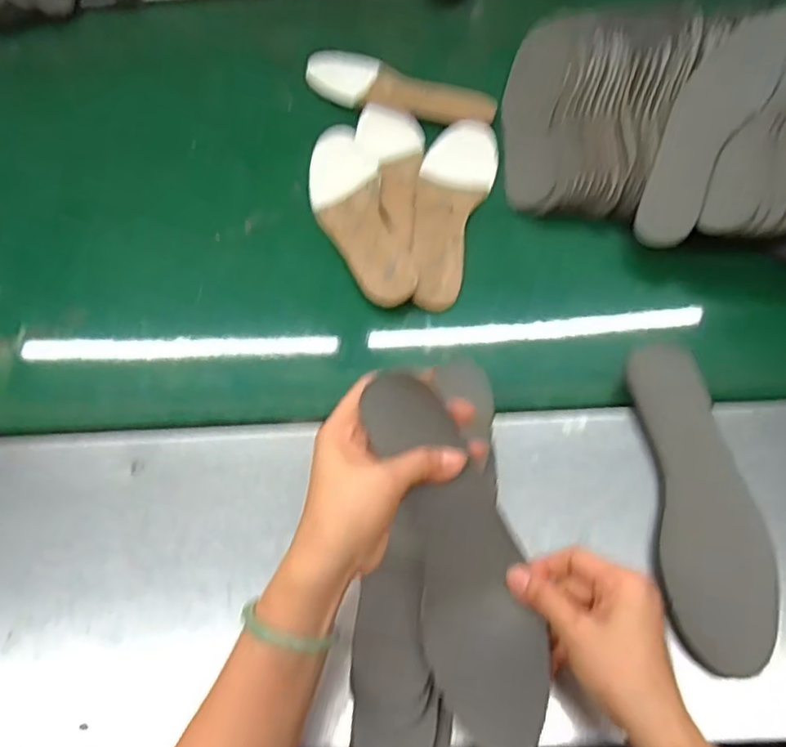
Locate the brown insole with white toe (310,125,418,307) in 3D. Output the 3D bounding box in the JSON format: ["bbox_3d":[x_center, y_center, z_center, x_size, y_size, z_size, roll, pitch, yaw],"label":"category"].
[{"bbox_3d":[-0.042,-0.182,0.681,0.080,0.019,0.268,-14,61,-4],"label":"brown insole with white toe"}]

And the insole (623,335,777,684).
[{"bbox_3d":[0.243,0.095,0.486,0.080,0.011,0.248,-1,66,7],"label":"insole"}]

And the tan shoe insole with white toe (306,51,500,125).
[{"bbox_3d":[0.005,-0.357,0.784,0.250,0.013,0.087,18,64,14],"label":"tan shoe insole with white toe"}]

